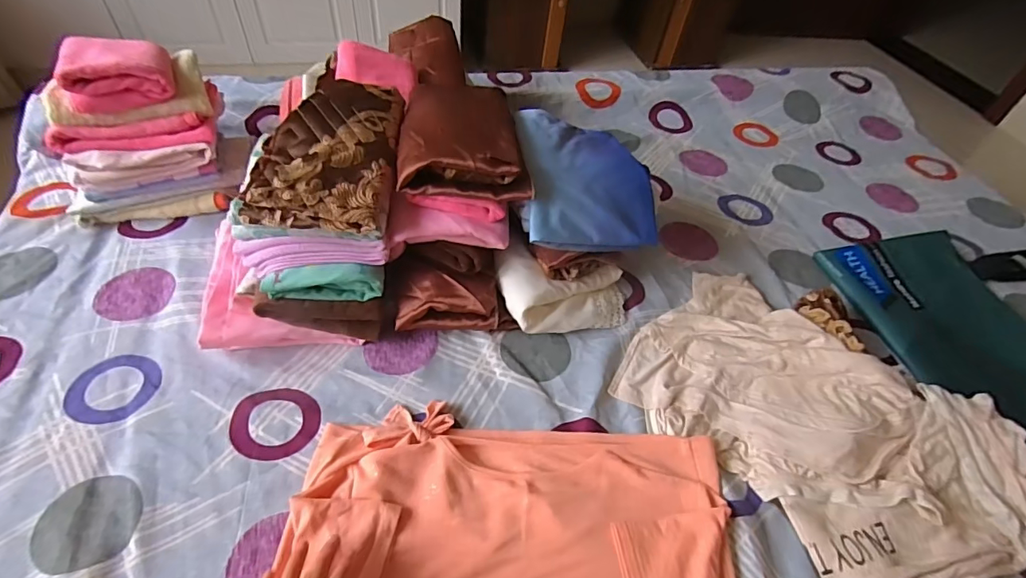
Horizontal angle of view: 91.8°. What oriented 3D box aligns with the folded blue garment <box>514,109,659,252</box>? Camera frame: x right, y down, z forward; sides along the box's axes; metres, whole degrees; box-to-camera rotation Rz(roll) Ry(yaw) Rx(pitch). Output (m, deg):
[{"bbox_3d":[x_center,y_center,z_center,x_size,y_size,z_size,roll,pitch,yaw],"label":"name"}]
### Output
[{"bbox_3d":[0.094,-0.147,0.662,0.166,0.077,0.202,-1,49,-9],"label":"folded blue garment"}]

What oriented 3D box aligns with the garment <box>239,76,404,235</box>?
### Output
[{"bbox_3d":[-0.218,-0.164,0.591,0.150,0.069,0.209,4,49,-4],"label":"garment"}]

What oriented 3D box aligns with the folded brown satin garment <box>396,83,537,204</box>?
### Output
[{"bbox_3d":[-0.061,-0.199,0.614,0.149,0.049,0.211,0,49,-7],"label":"folded brown satin garment"}]

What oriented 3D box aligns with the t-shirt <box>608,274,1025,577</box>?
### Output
[{"bbox_3d":[0.369,0.154,0.604,0.301,0.047,0.433,-35,61,-30],"label":"t-shirt"}]

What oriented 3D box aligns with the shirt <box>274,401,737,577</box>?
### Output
[{"bbox_3d":[0.006,0.264,0.482,0.426,0.022,0.281,5,49,-2],"label":"shirt"}]

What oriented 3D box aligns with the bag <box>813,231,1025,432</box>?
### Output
[{"bbox_3d":[0.669,0.065,0.721,0.265,0.042,0.371,-9,51,-13],"label":"bag"}]

